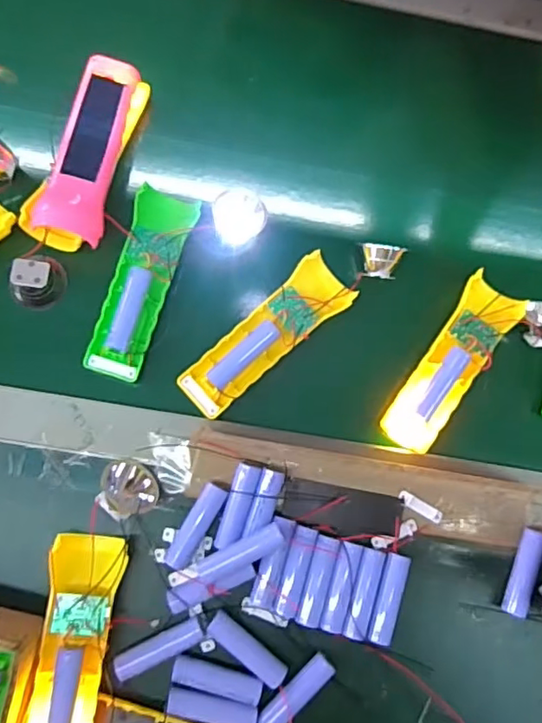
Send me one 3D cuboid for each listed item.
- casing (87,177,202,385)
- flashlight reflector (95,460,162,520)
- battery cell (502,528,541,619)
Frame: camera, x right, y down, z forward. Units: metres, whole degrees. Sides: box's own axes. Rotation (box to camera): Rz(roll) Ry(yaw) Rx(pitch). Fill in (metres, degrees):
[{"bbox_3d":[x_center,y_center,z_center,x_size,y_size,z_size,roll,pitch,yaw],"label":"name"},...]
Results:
[{"bbox_3d":[-0.102,-0.061,0.455,0.046,0.019,0.150,17,79,-1],"label":"casing"},{"bbox_3d":[-0.103,0.095,0.426,0.040,0.034,0.040,1,80,-5],"label":"flashlight reflector"},{"bbox_3d":[0.197,0.164,0.451,0.016,0.016,0.065,17,79,-1],"label":"battery cell"}]

